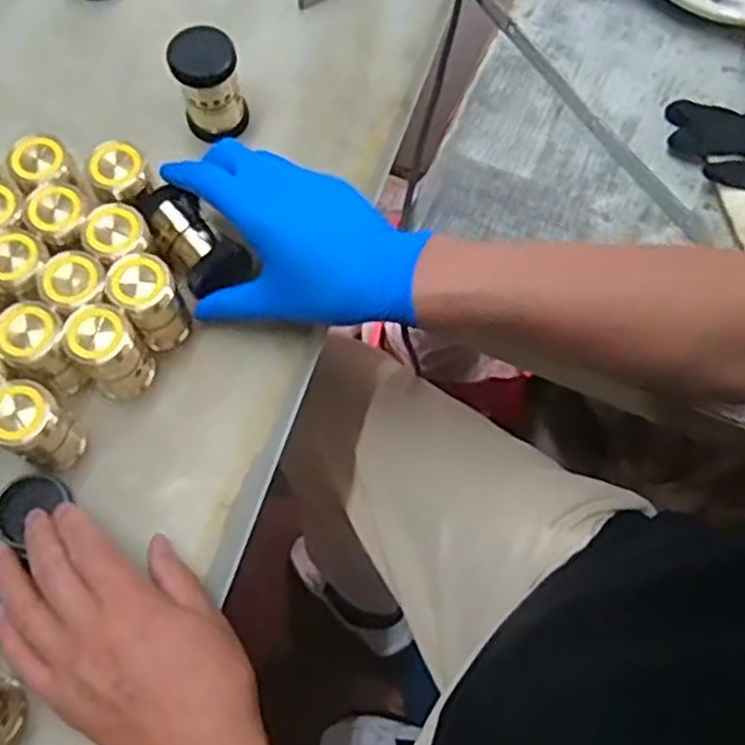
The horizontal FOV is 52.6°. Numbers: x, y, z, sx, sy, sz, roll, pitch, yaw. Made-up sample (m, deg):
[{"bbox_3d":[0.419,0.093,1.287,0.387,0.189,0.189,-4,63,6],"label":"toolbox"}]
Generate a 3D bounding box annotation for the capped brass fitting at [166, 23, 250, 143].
[{"bbox_3d":[-0.114,-0.201,0.528,0.044,0.068,0.040,-14,69,-7],"label":"capped brass fitting"}]

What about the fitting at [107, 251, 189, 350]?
[{"bbox_3d":[-0.139,-0.043,0.473,0.036,0.075,0.031,-28,71,-12],"label":"fitting"}]

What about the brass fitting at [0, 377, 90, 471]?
[{"bbox_3d":[-0.195,0.032,0.439,0.032,0.063,0.038,29,70,10],"label":"brass fitting"}]

